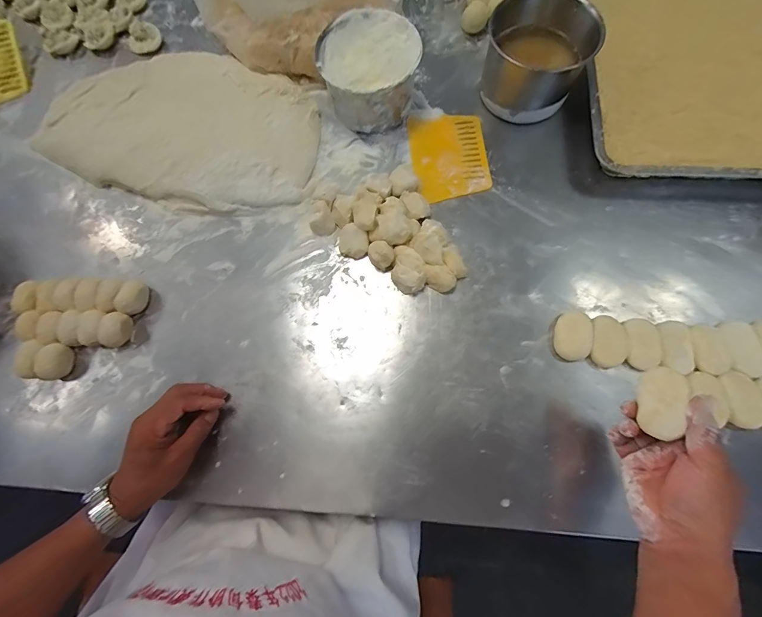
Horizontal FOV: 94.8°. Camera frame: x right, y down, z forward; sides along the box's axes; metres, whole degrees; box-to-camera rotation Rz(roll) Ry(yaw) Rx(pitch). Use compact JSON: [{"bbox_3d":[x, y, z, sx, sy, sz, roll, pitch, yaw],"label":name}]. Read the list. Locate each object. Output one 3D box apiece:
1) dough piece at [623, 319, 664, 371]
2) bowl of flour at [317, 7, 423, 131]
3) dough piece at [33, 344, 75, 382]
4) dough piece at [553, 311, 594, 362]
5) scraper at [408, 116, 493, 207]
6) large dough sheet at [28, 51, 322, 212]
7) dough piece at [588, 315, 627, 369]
[{"bbox_3d":[0.340,0.047,0.458,0.039,0.018,0.067,6,73,3],"label":"dough piece"},{"bbox_3d":[-0.018,-0.365,0.552,0.143,0.095,0.144,-1,74,2],"label":"bowl of flour"},{"bbox_3d":[-0.441,0.073,0.475,0.031,0.029,0.047,1,73,1],"label":"dough piece"},{"bbox_3d":[0.257,0.036,0.471,0.046,0.013,0.067,19,74,7],"label":"dough piece"},{"bbox_3d":[0.110,-0.244,0.560,0.117,0.008,0.159,-7,73,-1],"label":"scraper"},{"bbox_3d":[-0.311,-0.294,0.559,0.413,0.075,0.264,20,74,7],"label":"large dough sheet"},{"bbox_3d":[0.299,0.044,0.465,0.040,0.017,0.067,16,74,6],"label":"dough piece"}]

